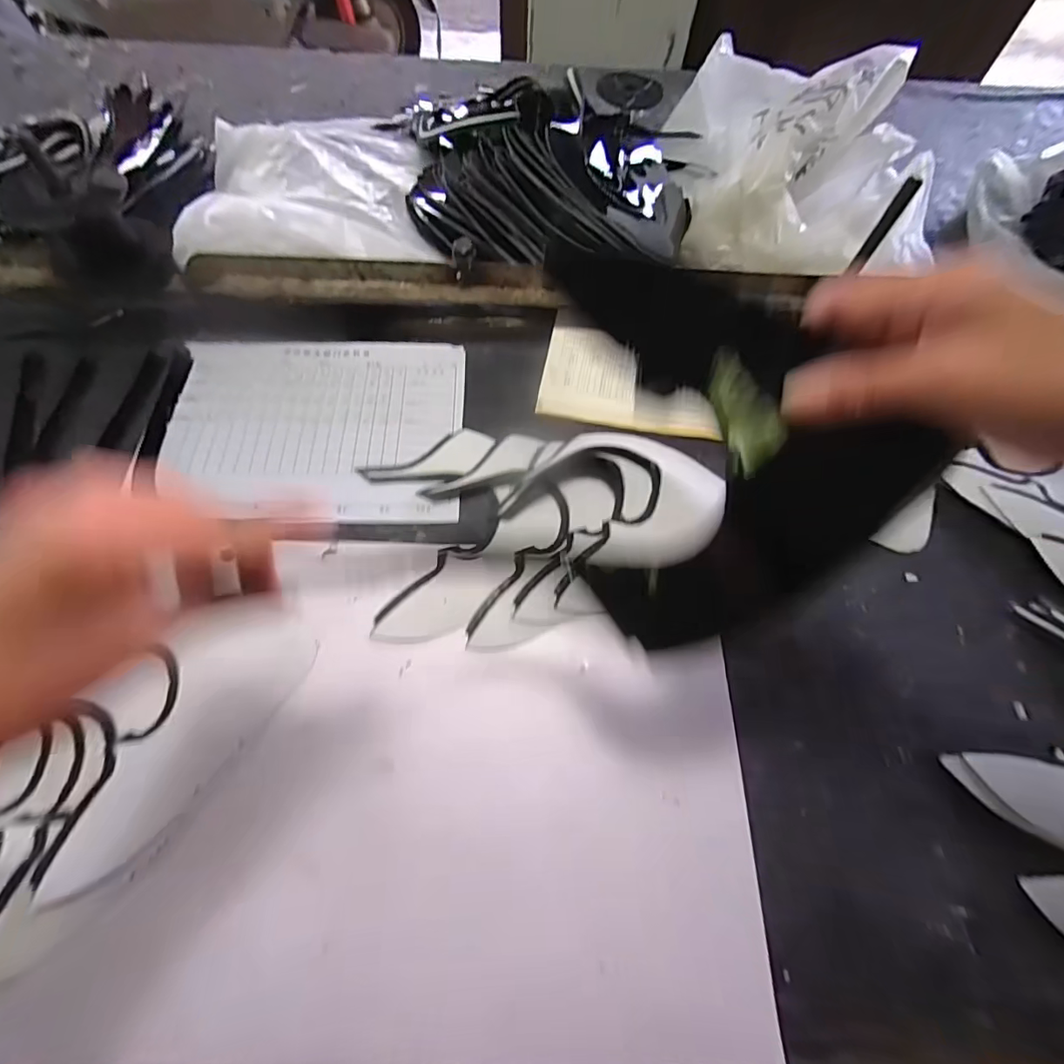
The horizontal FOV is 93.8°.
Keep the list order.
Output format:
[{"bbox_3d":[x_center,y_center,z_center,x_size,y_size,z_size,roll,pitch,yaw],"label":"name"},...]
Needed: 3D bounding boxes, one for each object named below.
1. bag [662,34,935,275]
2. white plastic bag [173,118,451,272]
[{"bbox_3d":[0.290,-0.446,0.567,0.214,0.133,0.390,5,62,0],"label":"bag"},{"bbox_3d":[-0.252,-0.416,0.577,0.239,0.090,0.374,-10,63,-8],"label":"white plastic bag"}]

